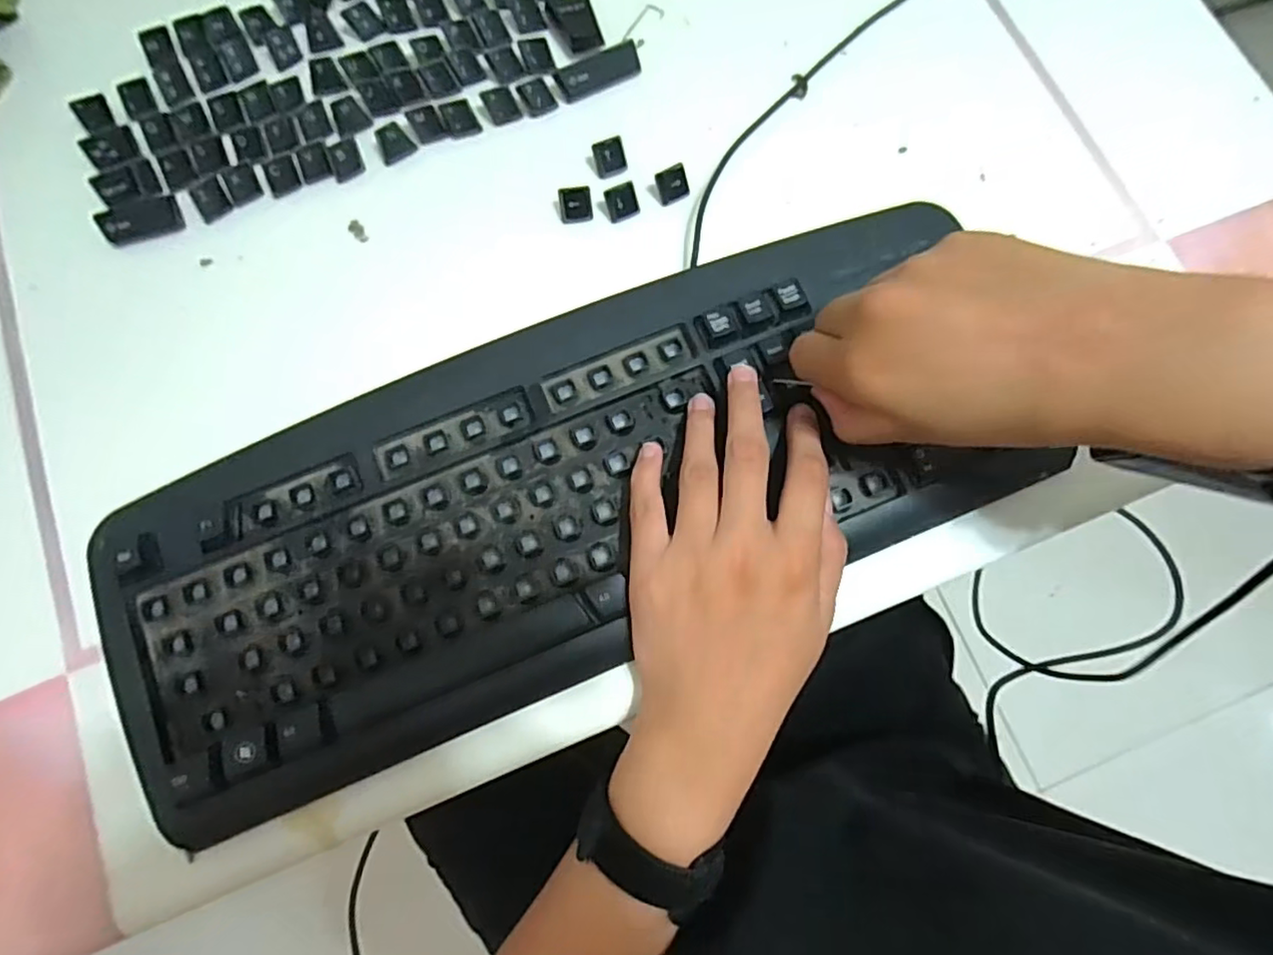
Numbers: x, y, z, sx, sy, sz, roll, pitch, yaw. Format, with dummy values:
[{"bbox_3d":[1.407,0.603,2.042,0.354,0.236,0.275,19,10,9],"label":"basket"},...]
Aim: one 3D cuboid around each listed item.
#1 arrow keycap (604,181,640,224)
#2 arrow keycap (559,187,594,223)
[{"bbox_3d":[-0.008,-0.150,0.339,0.018,0.013,0.013,-29,79,-6],"label":"arrow keycap"},{"bbox_3d":[-0.033,-0.148,0.338,0.017,0.014,0.014,-10,78,-2],"label":"arrow keycap"}]

